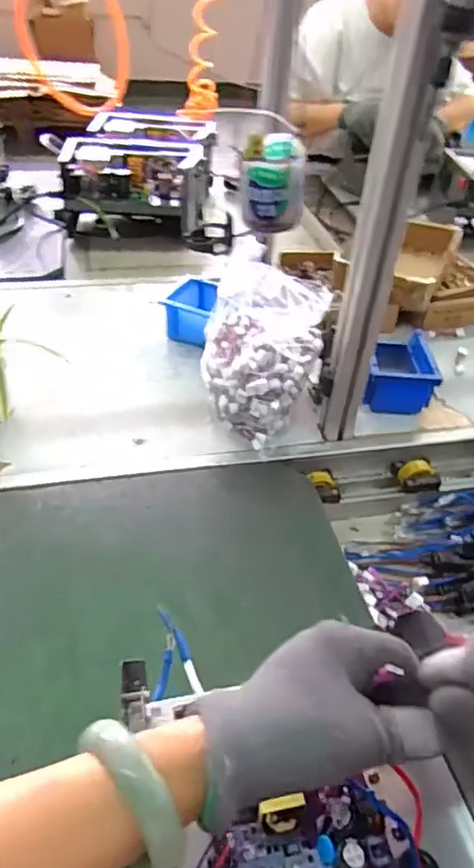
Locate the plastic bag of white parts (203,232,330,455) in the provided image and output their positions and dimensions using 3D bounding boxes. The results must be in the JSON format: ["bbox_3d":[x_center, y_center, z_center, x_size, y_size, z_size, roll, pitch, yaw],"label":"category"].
[{"bbox_3d":[0.033,-0.116,0.819,0.152,0.202,0.163,23,44,20],"label":"plastic bag of white parts"}]

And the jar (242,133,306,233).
[{"bbox_3d":[0.034,-0.236,0.574,0.062,0.071,0.063,3,41,-3],"label":"jar"}]

